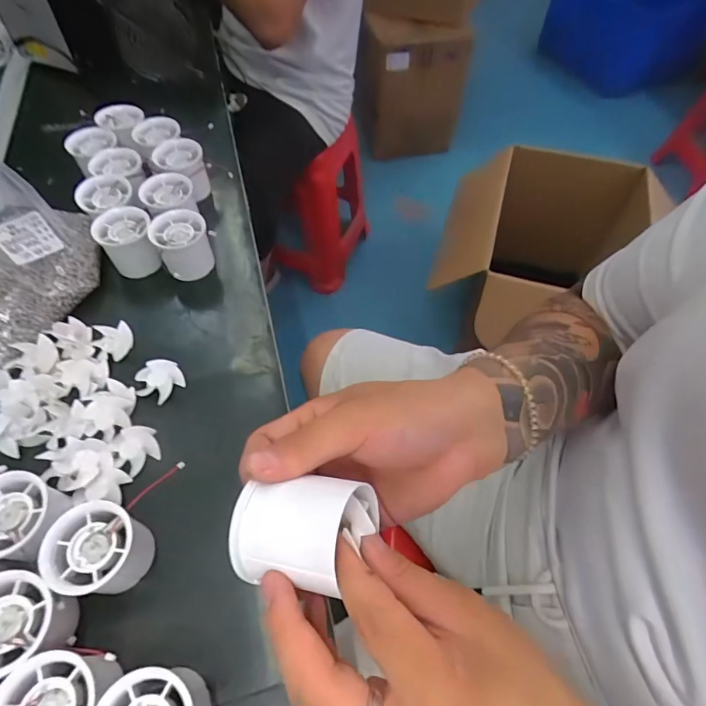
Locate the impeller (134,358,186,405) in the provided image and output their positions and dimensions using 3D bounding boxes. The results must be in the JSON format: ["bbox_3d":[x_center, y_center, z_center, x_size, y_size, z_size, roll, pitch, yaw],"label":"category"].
[{"bbox_3d":[-0.180,0.026,0.405,0.040,0.017,0.035,-39,66,-22],"label":"impeller"}]

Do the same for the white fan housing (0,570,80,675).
[{"bbox_3d":[-0.213,0.173,0.278,0.057,0.045,0.053,0,58,0],"label":"white fan housing"}]

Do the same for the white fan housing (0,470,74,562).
[{"bbox_3d":[-0.238,0.122,0.316,0.054,0.054,0.054,4,58,2],"label":"white fan housing"}]

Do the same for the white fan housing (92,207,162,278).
[{"bbox_3d":[-0.238,-0.117,0.468,0.053,0.055,0.055,0,58,-1],"label":"white fan housing"}]

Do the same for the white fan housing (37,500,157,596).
[{"bbox_3d":[-0.177,0.139,0.307,0.053,0.049,0.054,0,58,-1],"label":"white fan housing"}]

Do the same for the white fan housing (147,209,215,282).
[{"bbox_3d":[-0.181,-0.114,0.470,0.053,0.060,0.052,0,58,-1],"label":"white fan housing"}]

